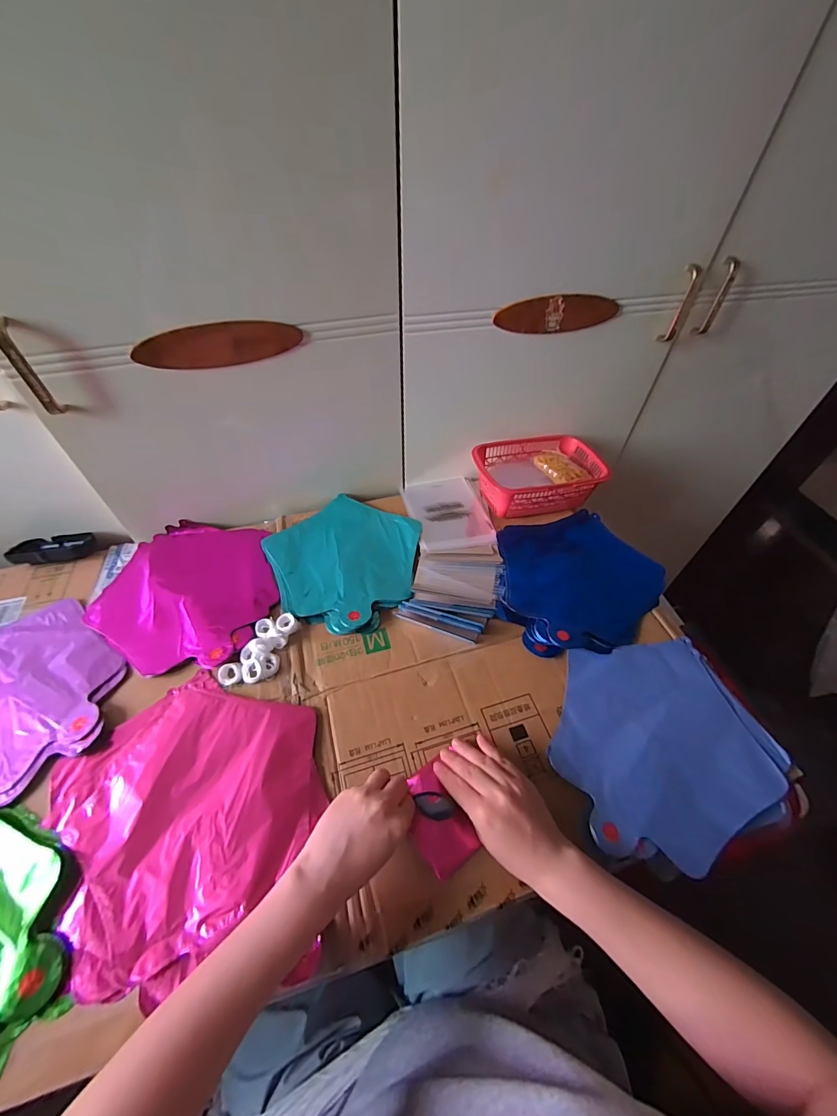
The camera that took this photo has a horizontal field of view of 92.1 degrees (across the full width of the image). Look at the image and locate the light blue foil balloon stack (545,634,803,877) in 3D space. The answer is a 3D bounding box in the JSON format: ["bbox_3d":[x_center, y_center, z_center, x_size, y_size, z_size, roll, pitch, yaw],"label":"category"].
[{"bbox_3d":[0.274,0.202,0.462,0.248,0.014,0.216,-14,50,-14],"label":"light blue foil balloon stack"}]

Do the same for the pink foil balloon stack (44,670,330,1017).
[{"bbox_3d":[-0.233,0.250,0.405,0.262,0.013,0.255,-3,49,-4],"label":"pink foil balloon stack"}]

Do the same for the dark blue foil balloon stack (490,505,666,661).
[{"bbox_3d":[0.228,0.026,0.602,0.242,0.020,0.229,-11,50,-11],"label":"dark blue foil balloon stack"}]

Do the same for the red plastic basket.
[{"bbox_3d":[0.203,-0.146,0.711,0.207,0.066,0.141,-9,49,-10],"label":"red plastic basket"}]

